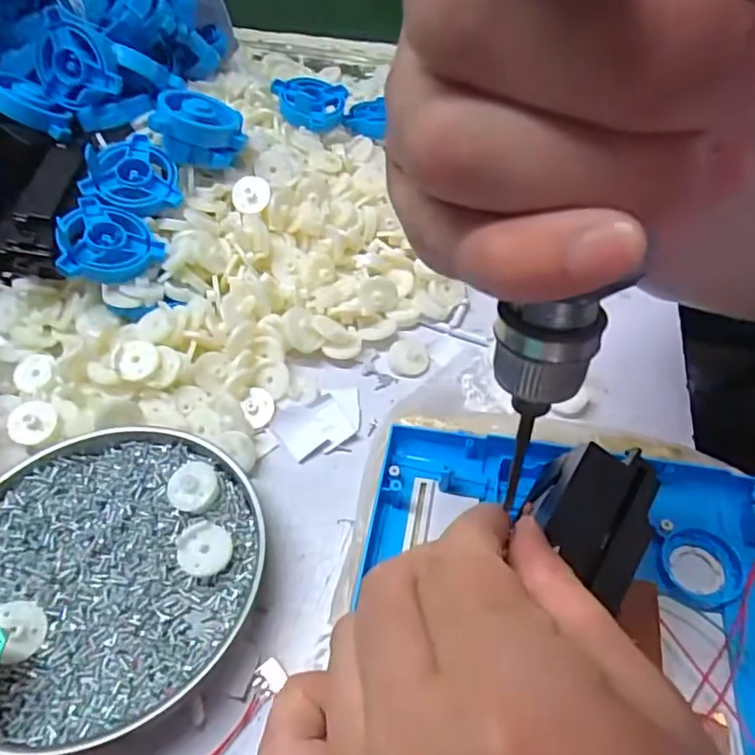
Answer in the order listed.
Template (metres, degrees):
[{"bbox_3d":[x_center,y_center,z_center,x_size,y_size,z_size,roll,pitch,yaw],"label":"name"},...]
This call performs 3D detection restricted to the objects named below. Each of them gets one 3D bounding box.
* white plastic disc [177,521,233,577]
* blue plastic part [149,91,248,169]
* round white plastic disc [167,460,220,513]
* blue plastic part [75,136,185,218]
[{"bbox_3d":[-0.076,0.075,0.262,0.023,0.009,0.023,1,54,-1],"label":"white plastic disc"},{"bbox_3d":[-0.110,-0.152,0.363,0.052,0.028,0.041,3,50,-28],"label":"blue plastic part"},{"bbox_3d":[-0.084,0.050,0.273,0.023,0.010,0.021,1,54,-1],"label":"round white plastic disc"},{"bbox_3d":[-0.145,-0.120,0.349,0.052,0.018,0.053,-13,72,-19],"label":"blue plastic part"}]

